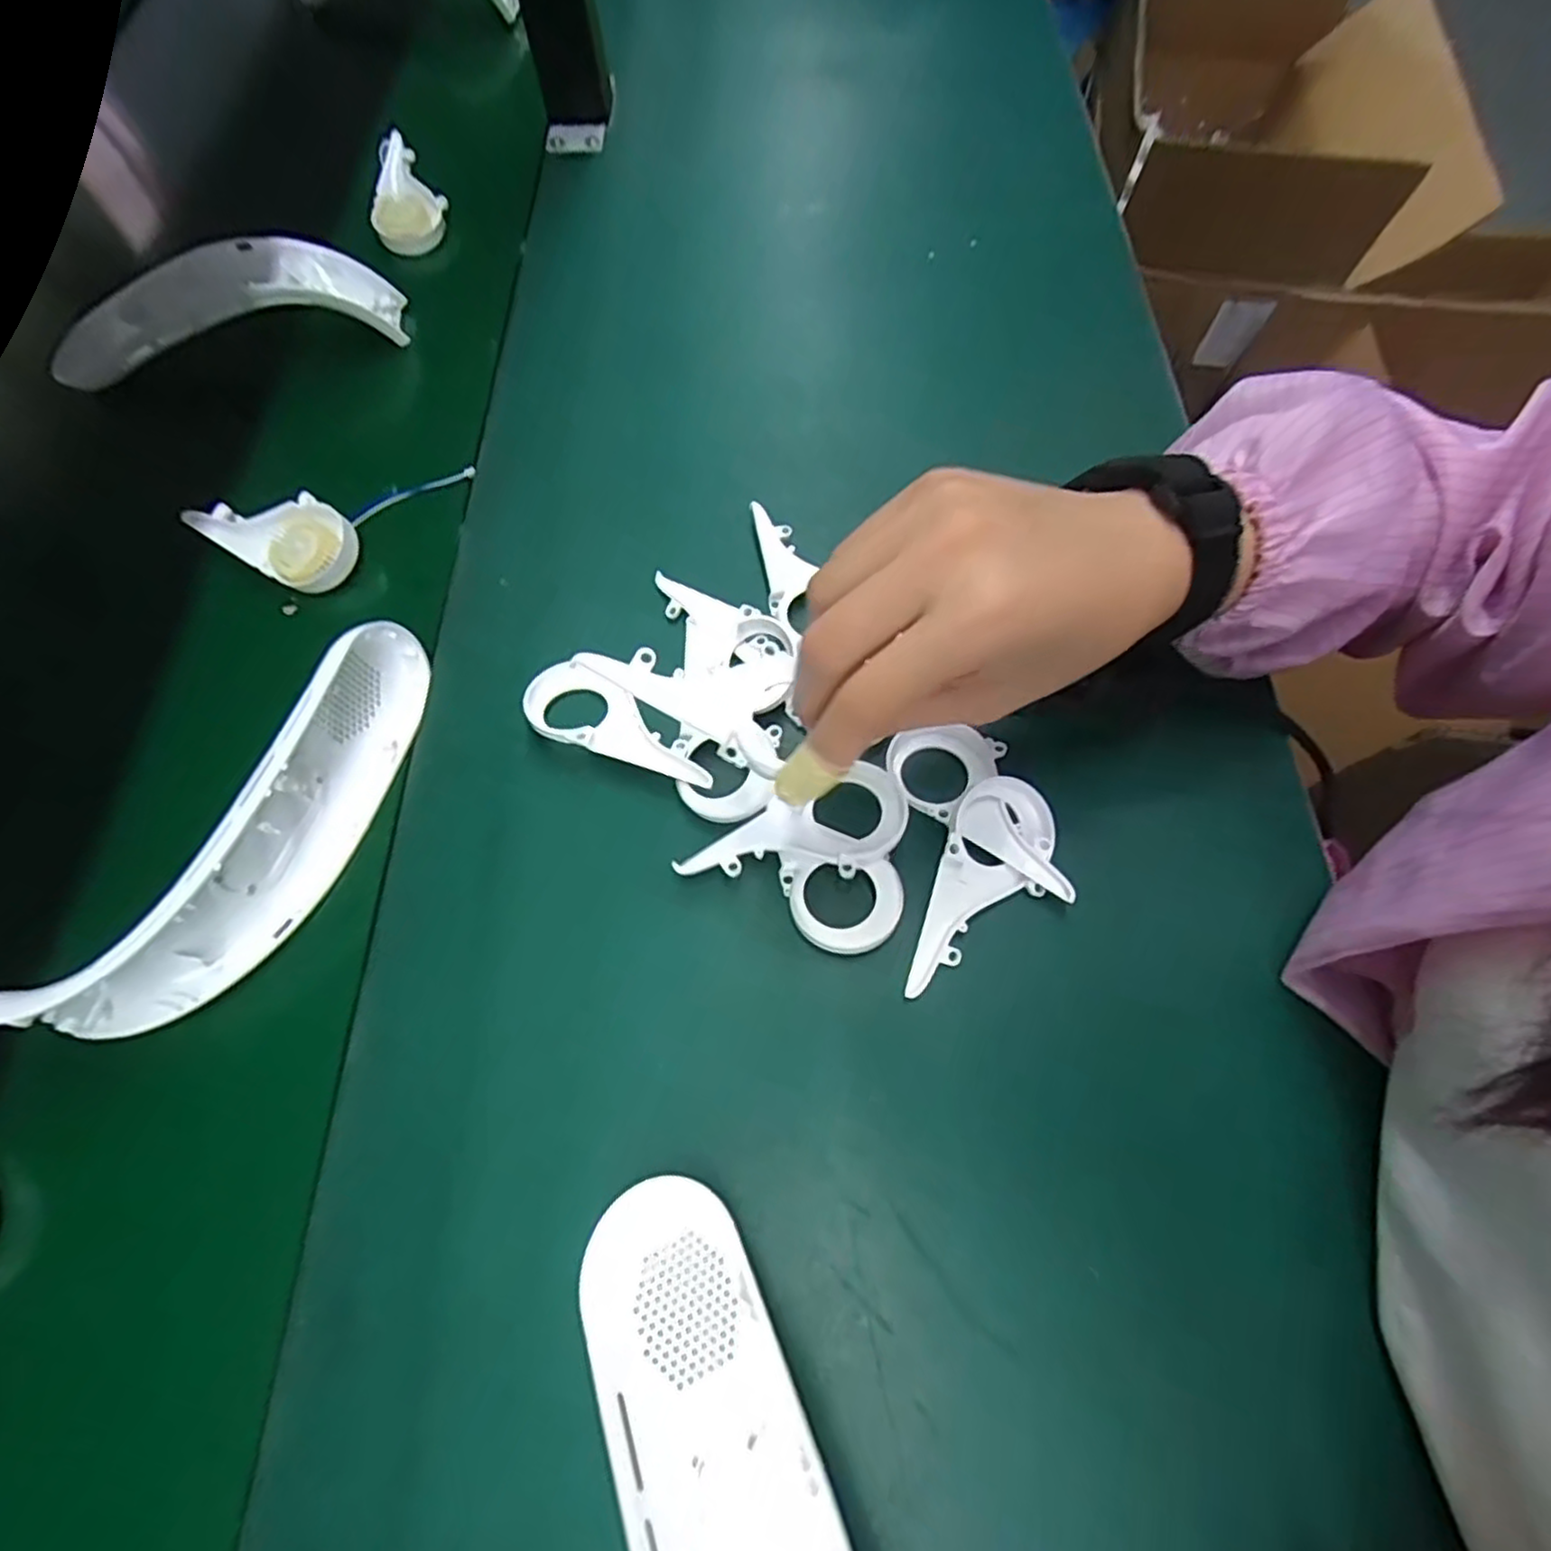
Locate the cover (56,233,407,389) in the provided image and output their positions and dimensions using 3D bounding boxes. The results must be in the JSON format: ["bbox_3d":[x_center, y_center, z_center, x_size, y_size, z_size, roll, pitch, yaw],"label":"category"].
[{"bbox_3d":[-0.331,-0.280,0.429,0.194,0.042,0.063,-15,67,-5],"label":"cover"}]

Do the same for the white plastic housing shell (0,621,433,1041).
[{"bbox_3d":[-0.208,0.018,0.287,0.048,0.040,0.194,28,70,13],"label":"white plastic housing shell"}]

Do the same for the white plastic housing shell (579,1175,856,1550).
[{"bbox_3d":[-0.005,0.214,0.191,0.055,0.049,0.189,-25,68,-9],"label":"white plastic housing shell"}]

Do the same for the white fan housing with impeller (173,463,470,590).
[{"bbox_3d":[-0.231,-0.131,0.372,0.138,0.025,0.055,-15,67,-5],"label":"white fan housing with impeller"}]

